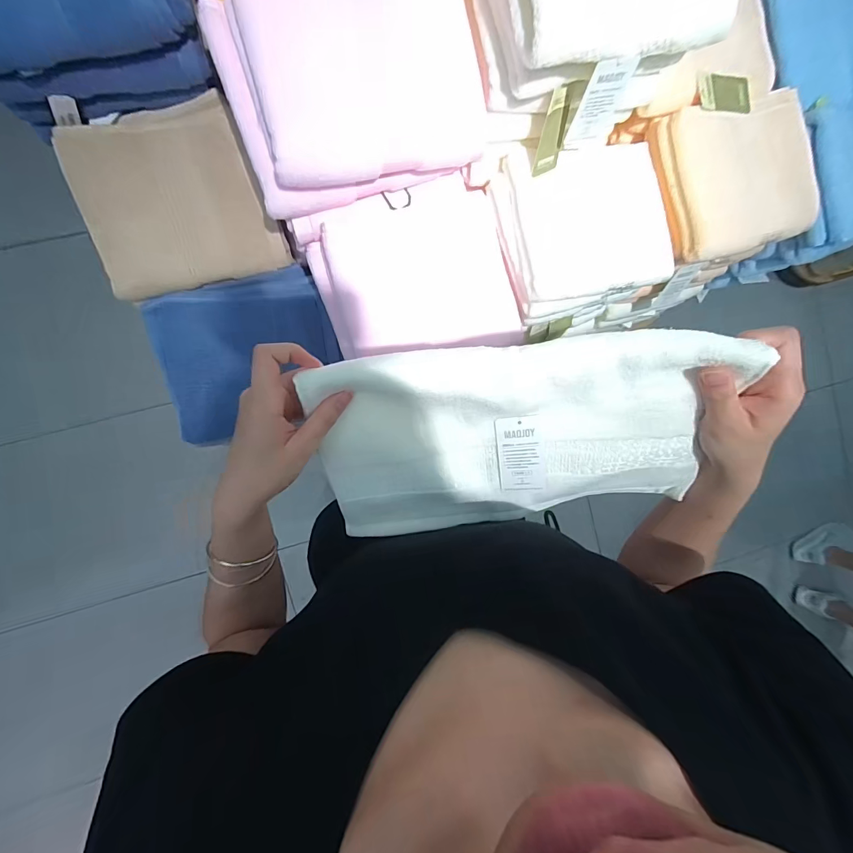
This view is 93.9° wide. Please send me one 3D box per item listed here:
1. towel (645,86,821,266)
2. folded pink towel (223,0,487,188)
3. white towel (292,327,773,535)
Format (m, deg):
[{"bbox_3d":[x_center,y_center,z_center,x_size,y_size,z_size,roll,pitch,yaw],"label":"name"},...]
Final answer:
[{"bbox_3d":[0.371,-0.293,0.468,0.183,0.031,0.163,-15,95,-7],"label":"towel"},{"bbox_3d":[-0.052,-0.318,0.353,0.200,0.043,0.166,-16,95,-7],"label":"folded pink towel"},{"bbox_3d":[0.067,0.017,0.334,0.306,0.030,0.182,-5,126,7],"label":"white towel"}]

